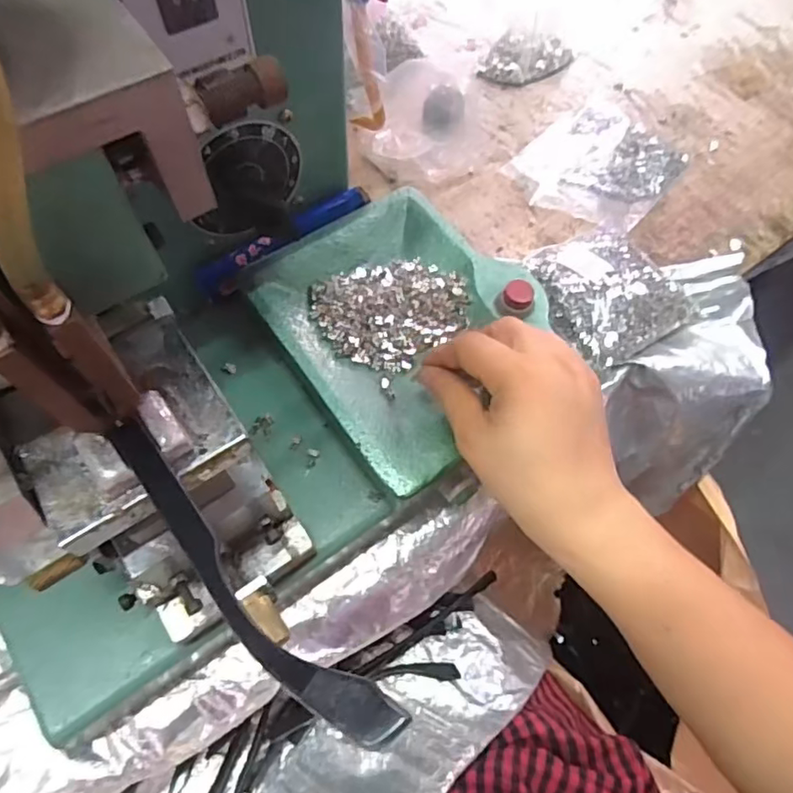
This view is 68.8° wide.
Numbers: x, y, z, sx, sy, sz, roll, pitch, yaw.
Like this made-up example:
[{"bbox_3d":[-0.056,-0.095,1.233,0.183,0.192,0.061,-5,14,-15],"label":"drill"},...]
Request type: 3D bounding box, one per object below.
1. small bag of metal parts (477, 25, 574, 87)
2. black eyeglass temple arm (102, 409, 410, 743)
[{"bbox_3d":[0.132,-0.354,0.604,0.092,0.028,0.047,-21,68,-11],"label":"small bag of metal parts"},{"bbox_3d":[-0.054,0.052,0.180,0.141,0.006,0.022,36,98,31],"label":"black eyeglass temple arm"}]

